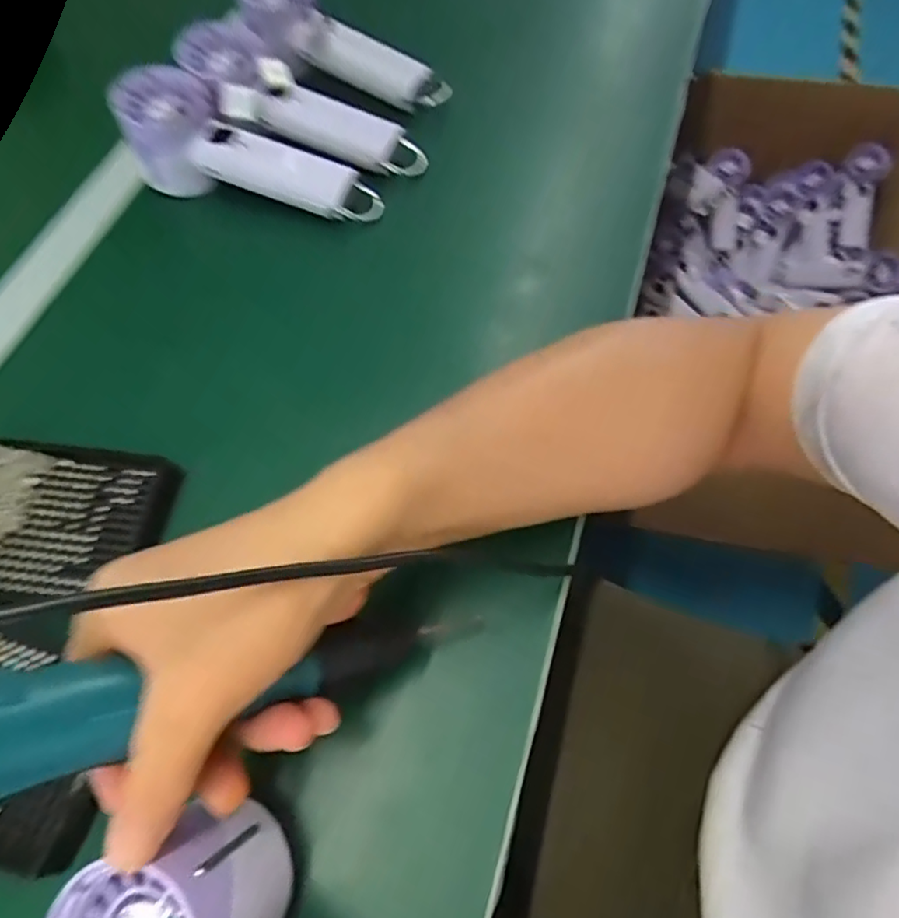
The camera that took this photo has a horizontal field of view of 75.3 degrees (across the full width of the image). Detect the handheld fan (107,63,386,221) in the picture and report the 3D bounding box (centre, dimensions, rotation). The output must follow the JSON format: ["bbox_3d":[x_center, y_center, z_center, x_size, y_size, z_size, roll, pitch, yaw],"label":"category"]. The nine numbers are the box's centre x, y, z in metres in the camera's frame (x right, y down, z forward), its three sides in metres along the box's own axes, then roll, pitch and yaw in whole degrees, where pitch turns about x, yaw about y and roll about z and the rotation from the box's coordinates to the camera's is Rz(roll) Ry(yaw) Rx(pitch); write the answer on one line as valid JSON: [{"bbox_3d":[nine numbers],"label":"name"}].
[{"bbox_3d":[-0.147,-0.220,0.437,0.196,0.058,0.062,20,66,-4],"label":"handheld fan"}]

